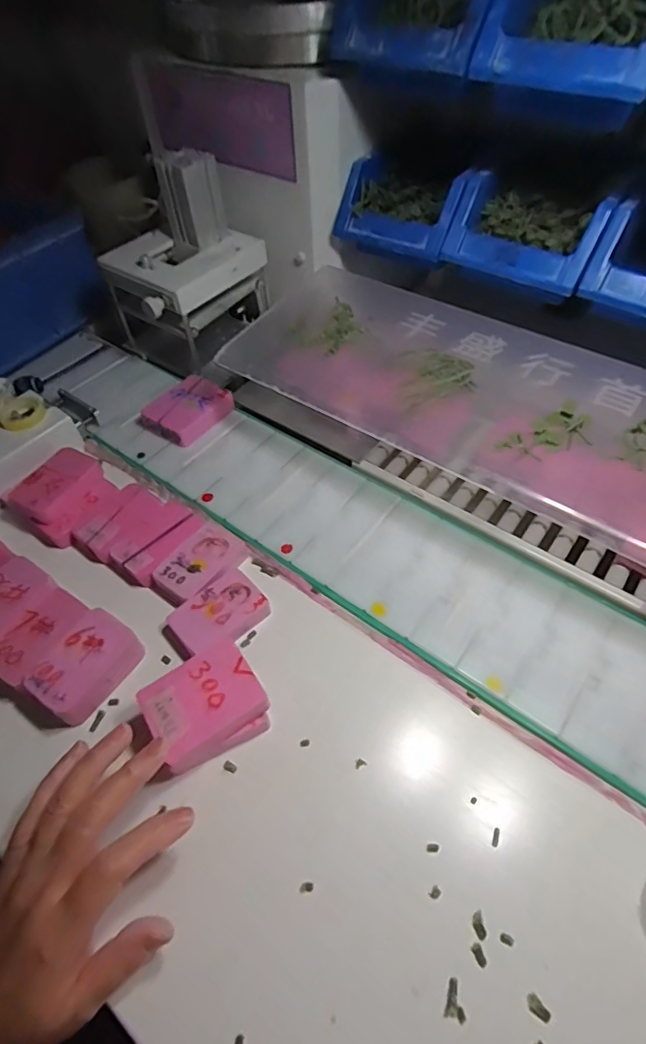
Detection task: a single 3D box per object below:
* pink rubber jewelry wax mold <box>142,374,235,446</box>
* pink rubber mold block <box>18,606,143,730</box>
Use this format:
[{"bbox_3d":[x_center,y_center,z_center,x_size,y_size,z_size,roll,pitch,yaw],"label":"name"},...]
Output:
[{"bbox_3d":[-0.137,-0.116,0.537,0.065,0.024,0.080,33,60,25],"label":"pink rubber jewelry wax mold"},{"bbox_3d":[-0.173,0.108,0.372,0.047,0.030,0.082,28,58,22],"label":"pink rubber mold block"}]

